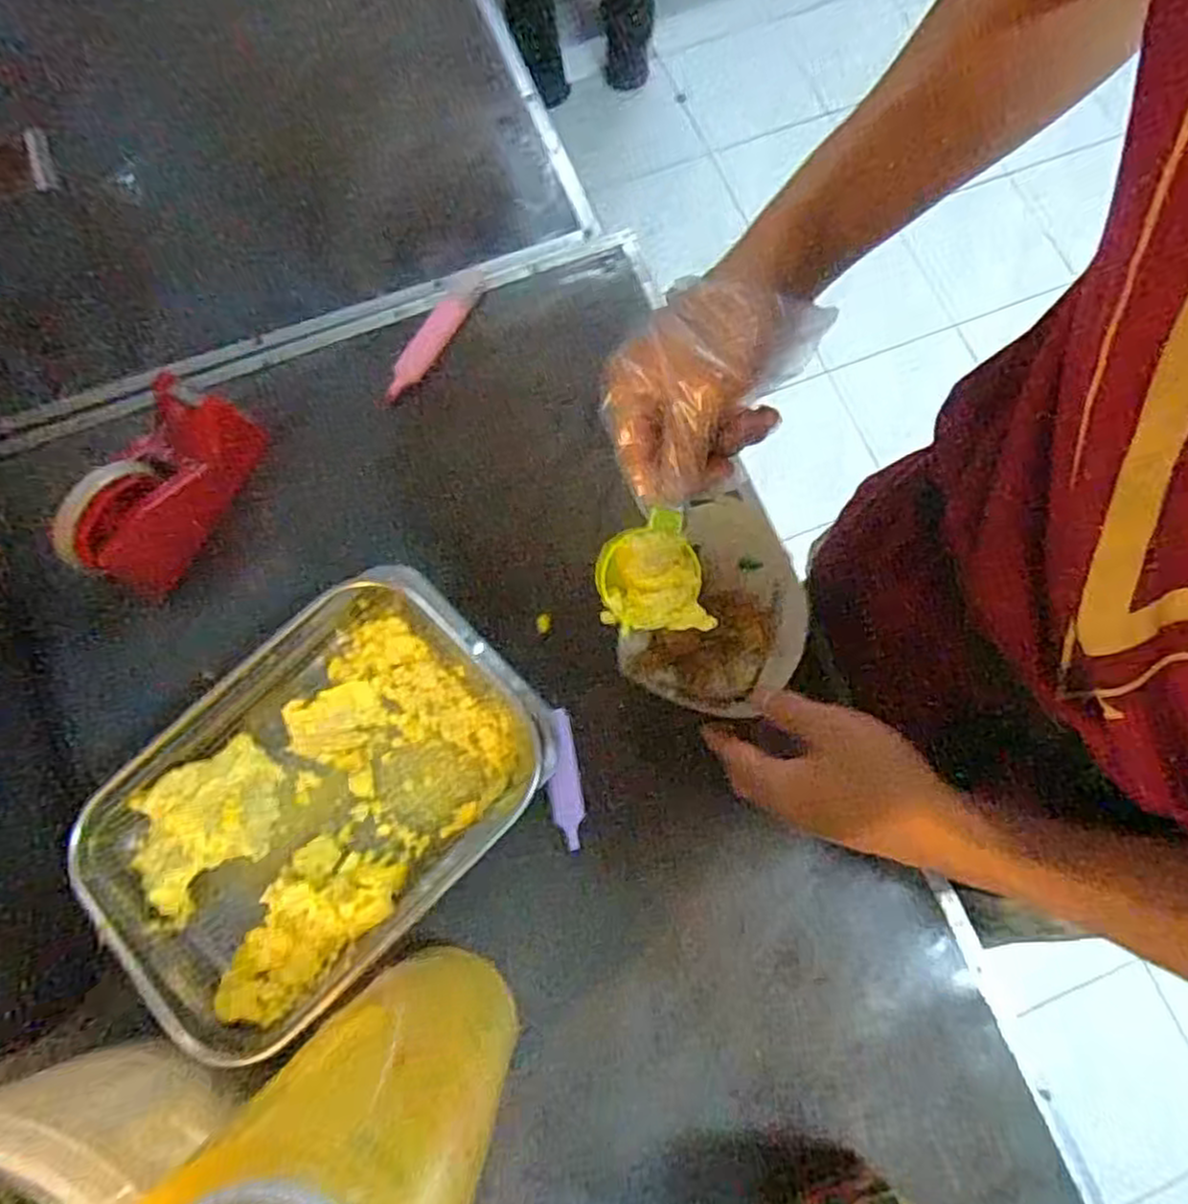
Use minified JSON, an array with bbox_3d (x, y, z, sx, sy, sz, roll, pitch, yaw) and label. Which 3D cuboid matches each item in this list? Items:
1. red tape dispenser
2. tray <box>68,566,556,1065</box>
[{"bbox_3d":[-0.318,-0.087,0.556,0.059,0.094,0.157,26,76,6],"label":"red tape dispenser"},{"bbox_3d":[-0.187,0.134,0.523,0.301,0.066,0.209,-42,79,-10],"label":"tray"}]

